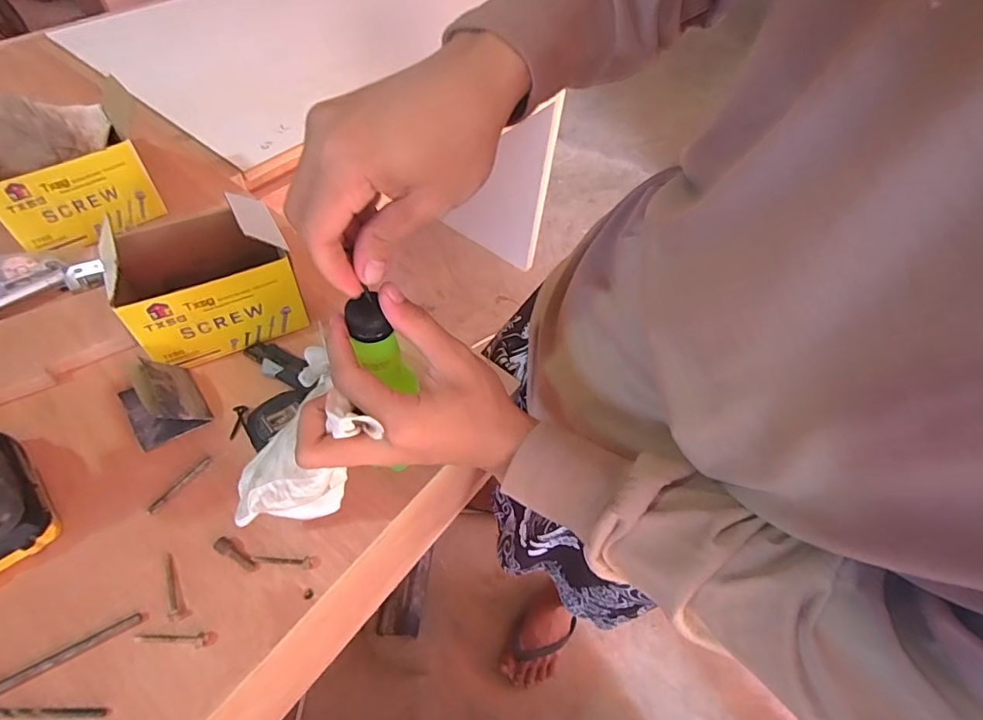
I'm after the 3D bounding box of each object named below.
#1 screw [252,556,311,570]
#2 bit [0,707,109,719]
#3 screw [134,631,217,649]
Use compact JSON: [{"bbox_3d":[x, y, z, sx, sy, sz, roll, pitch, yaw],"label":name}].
[{"bbox_3d":[-0.169,0.161,0.404,0.046,0.004,0.010,6,55,-1],"label":"screw"},{"bbox_3d":[-0.305,0.239,0.340,0.081,0.004,0.007,2,55,-4],"label":"bit"},{"bbox_3d":[-0.232,0.206,0.368,0.056,0.004,0.010,0,55,-5],"label":"screw"}]

